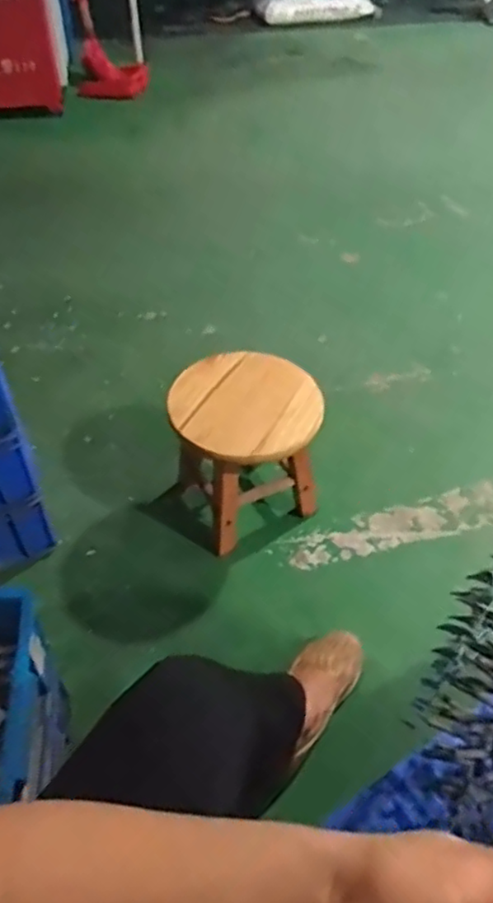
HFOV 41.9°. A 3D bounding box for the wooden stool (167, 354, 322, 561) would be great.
[{"bbox_3d":[-0.005,-0.004,1.141,0.240,0.252,0.232,-10,47,-10],"label":"wooden stool"}]

